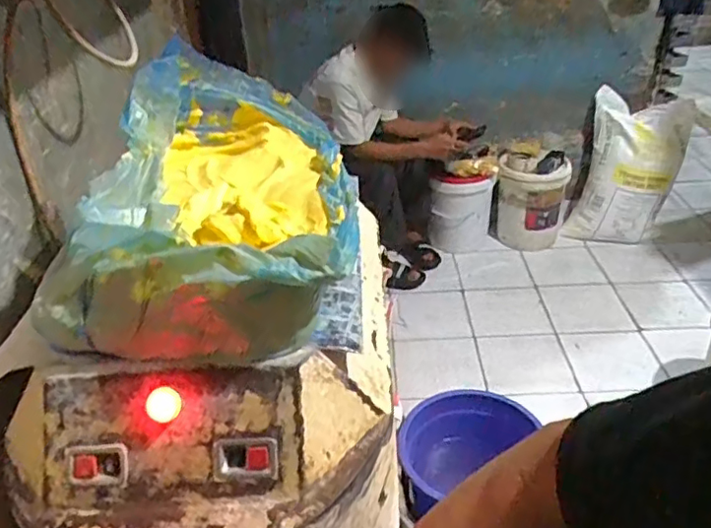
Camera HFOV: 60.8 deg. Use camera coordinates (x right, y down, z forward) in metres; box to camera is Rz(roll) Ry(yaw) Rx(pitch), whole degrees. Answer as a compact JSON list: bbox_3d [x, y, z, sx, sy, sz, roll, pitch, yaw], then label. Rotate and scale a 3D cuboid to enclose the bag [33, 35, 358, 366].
[{"bbox_3d":[-0.135,-0.090,0.654,0.265,0.172,0.385,-1,32,5],"label":"bag"}]

